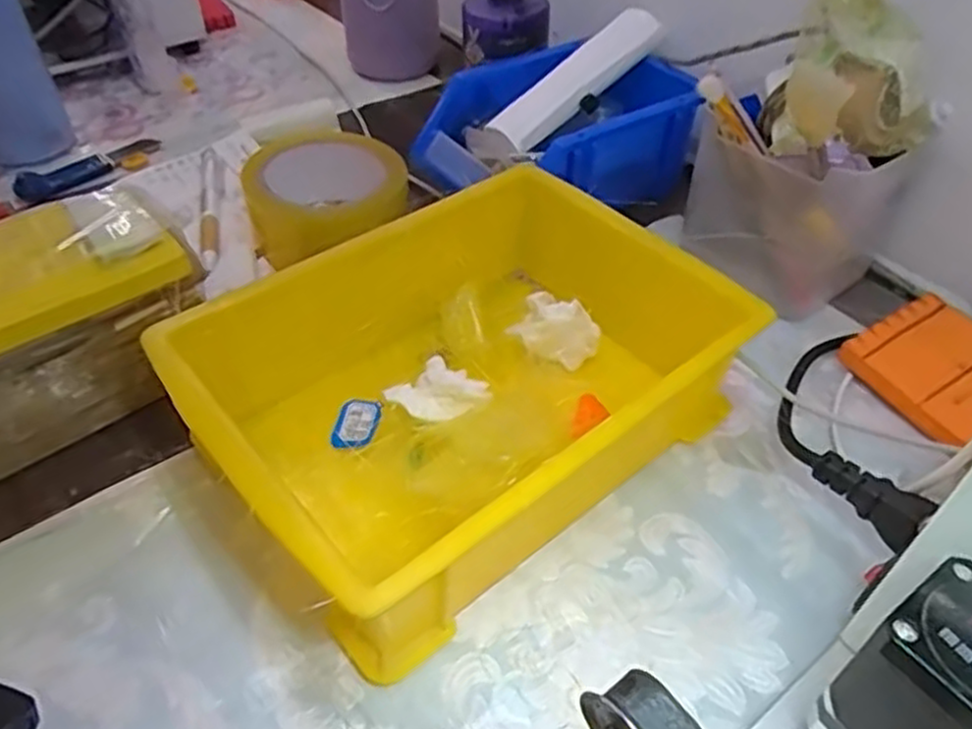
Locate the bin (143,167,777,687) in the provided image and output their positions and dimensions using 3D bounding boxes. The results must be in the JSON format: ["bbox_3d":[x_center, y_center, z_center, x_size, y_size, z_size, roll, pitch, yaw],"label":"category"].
[{"bbox_3d":[-0.011,0.012,0.363,0.225,0.077,0.170,-30,53,-27],"label":"bin"}]

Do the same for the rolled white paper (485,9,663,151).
[{"bbox_3d":[0.063,-0.200,0.528,0.140,0.020,0.037,-42,57,-12],"label":"rolled white paper"}]

